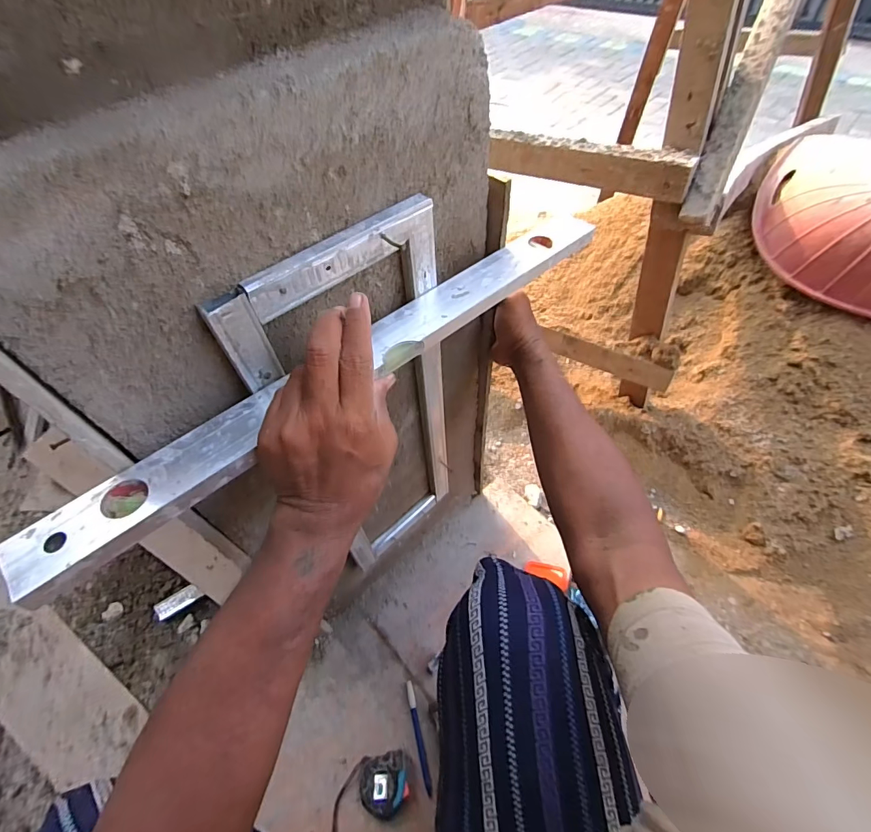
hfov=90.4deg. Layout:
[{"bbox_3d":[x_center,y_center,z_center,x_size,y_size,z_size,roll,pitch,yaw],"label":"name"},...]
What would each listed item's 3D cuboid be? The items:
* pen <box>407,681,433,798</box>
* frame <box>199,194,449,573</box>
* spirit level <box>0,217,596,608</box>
[{"bbox_3d":[-0.027,0.515,0.698,0.012,0.013,0.150,-13,53,-7],"label":"pen"},{"bbox_3d":[-0.066,0.031,0.534,0.206,0.530,0.022,-39,61,-24],"label":"frame"},{"bbox_3d":[-0.048,-0.058,0.383,0.573,0.020,0.053,-36,59,-24],"label":"spirit level"}]

